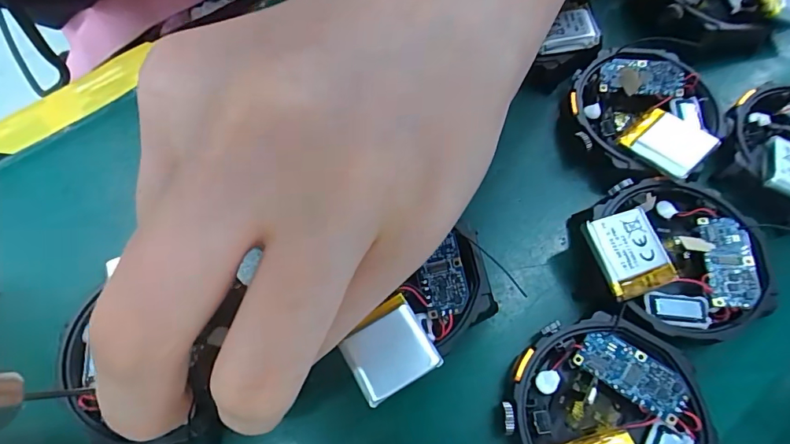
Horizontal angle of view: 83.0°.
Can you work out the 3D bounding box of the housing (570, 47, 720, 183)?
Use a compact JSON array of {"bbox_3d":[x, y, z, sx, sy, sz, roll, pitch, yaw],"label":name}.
[{"bbox_3d":[0.084,-0.039,0.151,0.047,0.014,0.049,0,68,0],"label":"housing"}]

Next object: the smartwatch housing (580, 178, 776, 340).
[{"bbox_3d":[0.081,0.008,0.127,0.048,0.007,0.047,0,68,0],"label":"smartwatch housing"}]

